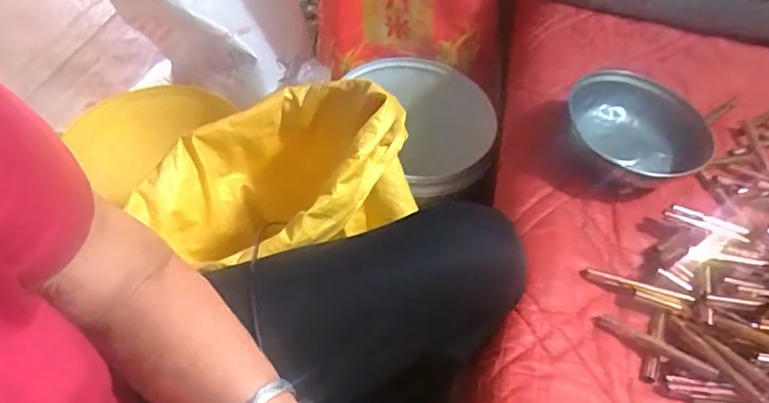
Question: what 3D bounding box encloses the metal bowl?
[{"bbox_3d":[0.253,-0.061,0.548,0.138,0.054,0.147,2,52,-2],"label":"metal bowl"}]

